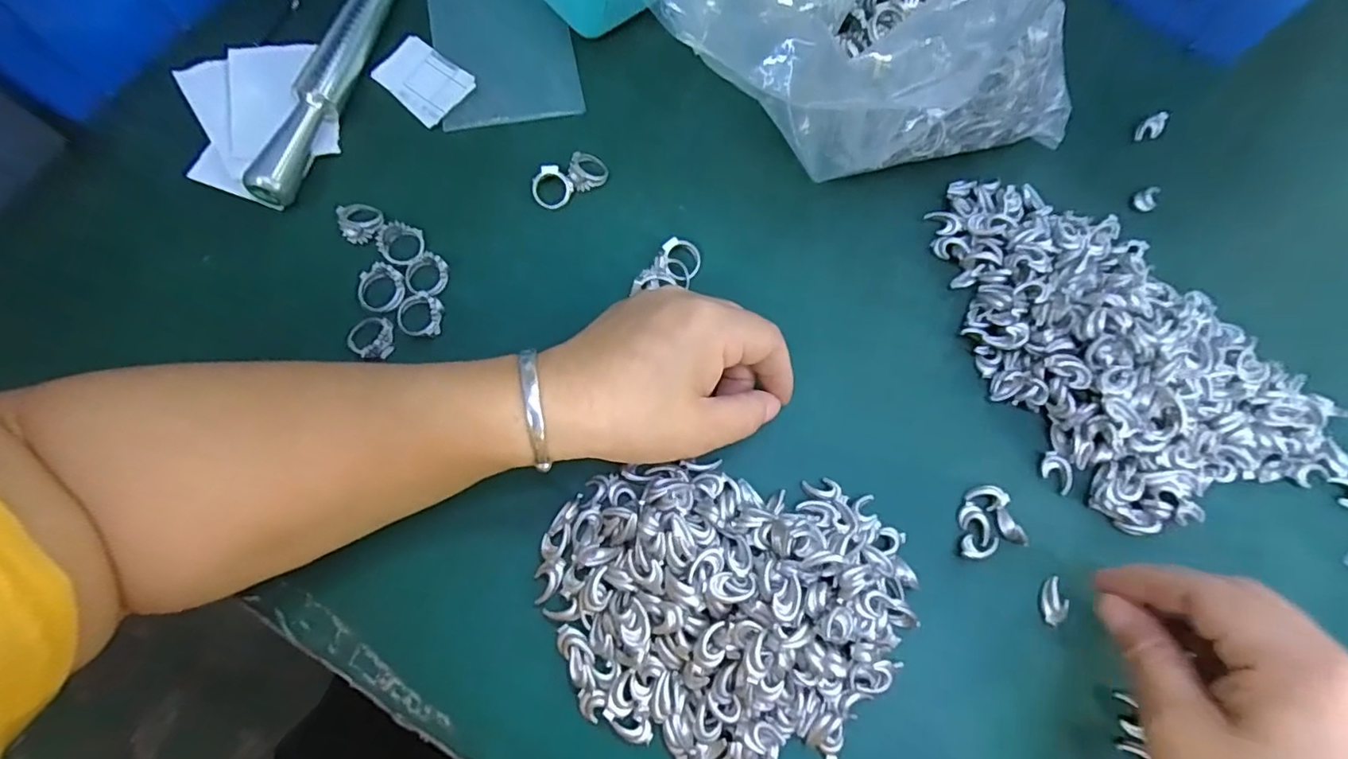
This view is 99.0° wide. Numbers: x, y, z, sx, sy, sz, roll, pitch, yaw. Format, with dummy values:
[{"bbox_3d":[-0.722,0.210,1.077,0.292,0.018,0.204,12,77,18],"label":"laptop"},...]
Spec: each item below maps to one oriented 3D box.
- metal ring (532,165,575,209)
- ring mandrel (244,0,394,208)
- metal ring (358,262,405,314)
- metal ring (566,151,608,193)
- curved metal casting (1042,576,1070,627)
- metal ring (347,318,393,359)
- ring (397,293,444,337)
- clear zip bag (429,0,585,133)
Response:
[{"bbox_3d":[-0.065,-0.103,0.310,0.021,0.004,0.021,-4,108,-12],"label":"metal ring"},{"bbox_3d":[-0.179,-0.196,0.324,0.019,0.025,0.225,16,73,2],"label":"ring mandrel"},{"bbox_3d":[-0.147,-0.046,0.289,0.022,0.005,0.025,3,97,-3],"label":"metal ring"},{"bbox_3d":[-0.047,-0.114,0.315,0.019,0.007,0.022,13,73,1],"label":"metal ring"},{"bbox_3d":[0.176,0.102,0.264,0.011,0.004,0.021,17,73,2],"label":"curved metal casting"},{"bbox_3d":[-0.149,-0.021,0.283,0.020,0.007,0.021,1,73,-3],"label":"metal ring"},{"bbox_3d":[-0.128,-0.032,0.287,0.021,0.008,0.021,1,73,-3],"label":"ring"},{"bbox_3d":[-0.105,-0.209,0.351,0.080,0.010,0.131,-11,74,-6],"label":"clear zip bag"}]

